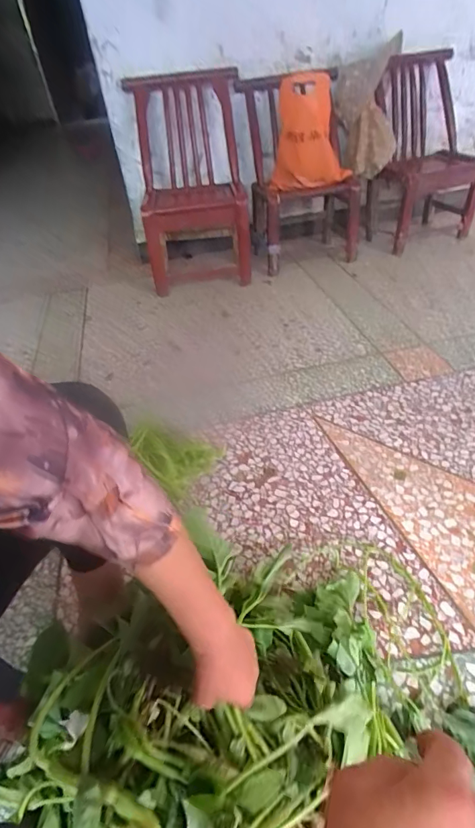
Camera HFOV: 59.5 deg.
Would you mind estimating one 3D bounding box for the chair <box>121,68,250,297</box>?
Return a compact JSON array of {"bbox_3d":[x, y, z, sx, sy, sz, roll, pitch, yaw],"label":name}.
[{"bbox_3d":[-0.176,-0.825,1.544,0.395,0.655,0.358,-9,42,-2],"label":"chair"}]

